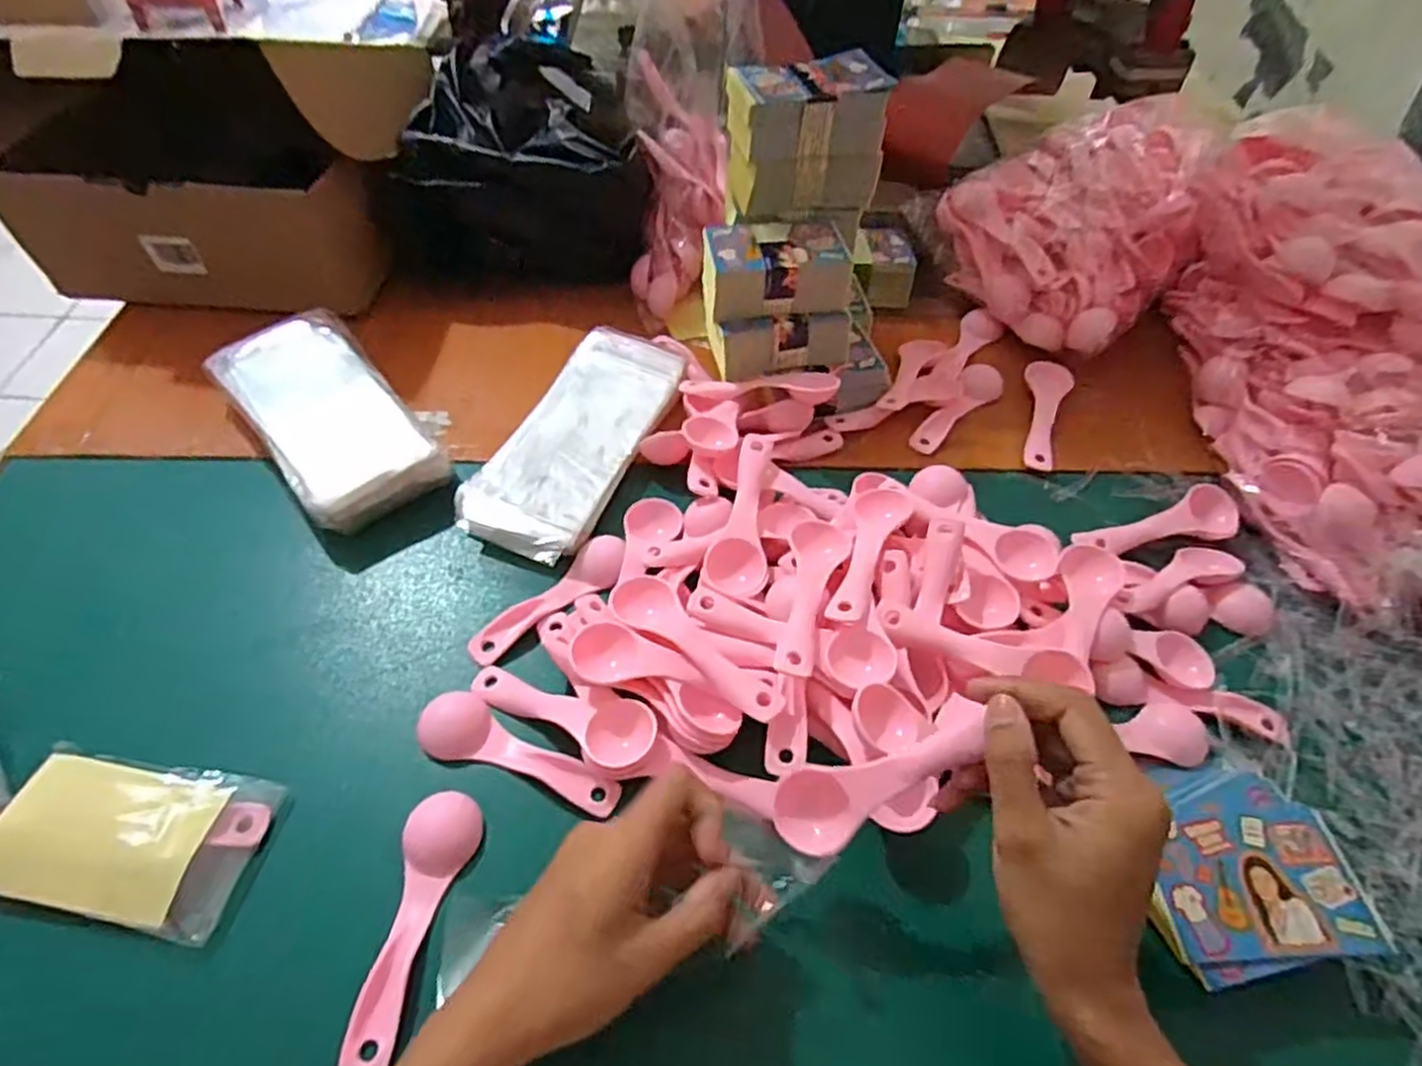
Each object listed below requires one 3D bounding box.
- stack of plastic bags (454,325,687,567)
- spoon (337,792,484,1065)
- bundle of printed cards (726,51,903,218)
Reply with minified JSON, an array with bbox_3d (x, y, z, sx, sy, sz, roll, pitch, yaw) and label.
[{"bbox_3d":[-0.090,-0.066,0.494,0.084,0.022,0.196,22,54,12],"label":"stack of plastic bags"},{"bbox_3d":[-0.131,0.173,0.321,0.031,0.010,0.111,8,53,1],"label":"spoon"},{"bbox_3d":[0.061,-0.272,0.498,0.103,0.078,0.064,-7,54,-9],"label":"bundle of printed cards"}]

